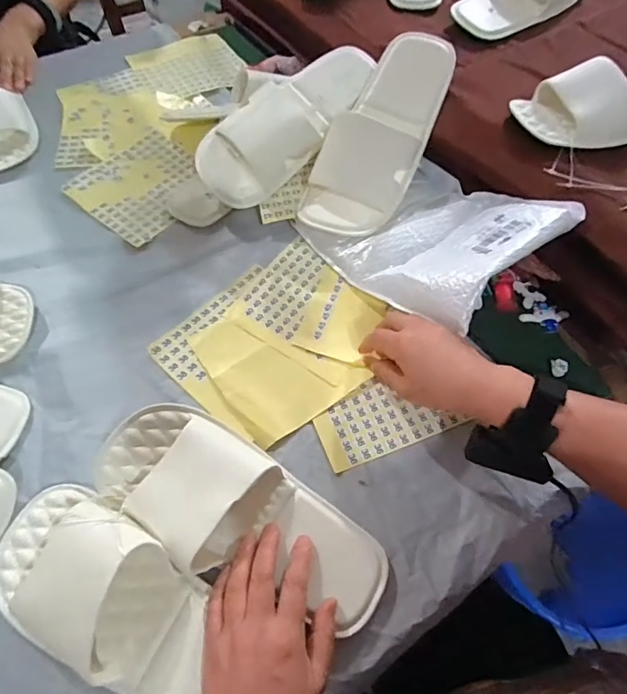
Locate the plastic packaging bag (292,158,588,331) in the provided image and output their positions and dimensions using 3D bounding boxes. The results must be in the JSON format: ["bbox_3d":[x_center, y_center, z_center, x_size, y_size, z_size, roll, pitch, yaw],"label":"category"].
[{"bbox_3d":[0.135,-0.136,0.530,0.206,0.061,0.243,-39,41,-12],"label":"plastic packaging bag"}]

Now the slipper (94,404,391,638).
[{"bbox_3d":[-0.060,0.140,0.401,0.267,0.053,0.108,27,64,3],"label":"slipper"}]

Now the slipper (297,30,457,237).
[{"bbox_3d":[0.083,-0.262,0.561,0.114,0.055,0.277,29,90,13],"label":"slipper"}]

